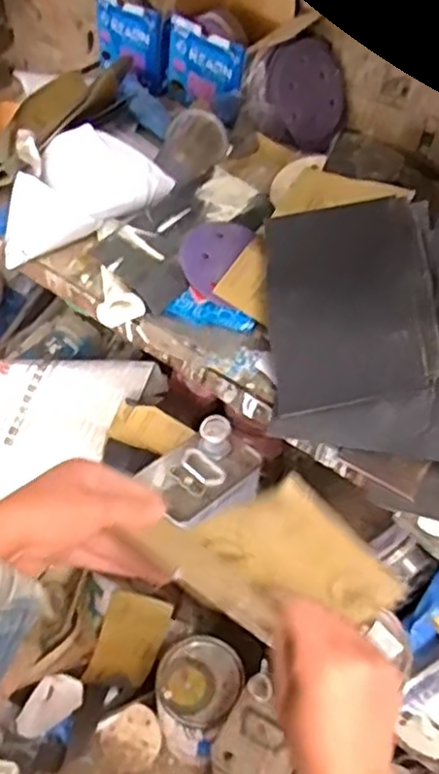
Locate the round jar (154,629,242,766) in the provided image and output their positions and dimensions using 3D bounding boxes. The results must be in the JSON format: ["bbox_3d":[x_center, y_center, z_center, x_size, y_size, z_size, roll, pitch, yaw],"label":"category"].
[{"bbox_3d":[-0.045,0.589,1.326,0.150,0.179,0.172,26,53,15],"label":"round jar"}]

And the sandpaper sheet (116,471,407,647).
[{"bbox_3d":[0.040,0.125,0.521,0.198,0.061,0.143,-16,45,-36],"label":"sandpaper sheet"}]

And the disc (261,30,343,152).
[{"bbox_3d":[0.121,-0.398,0.943,0.027,0.133,0.124,20,80,58],"label":"disc"}]

